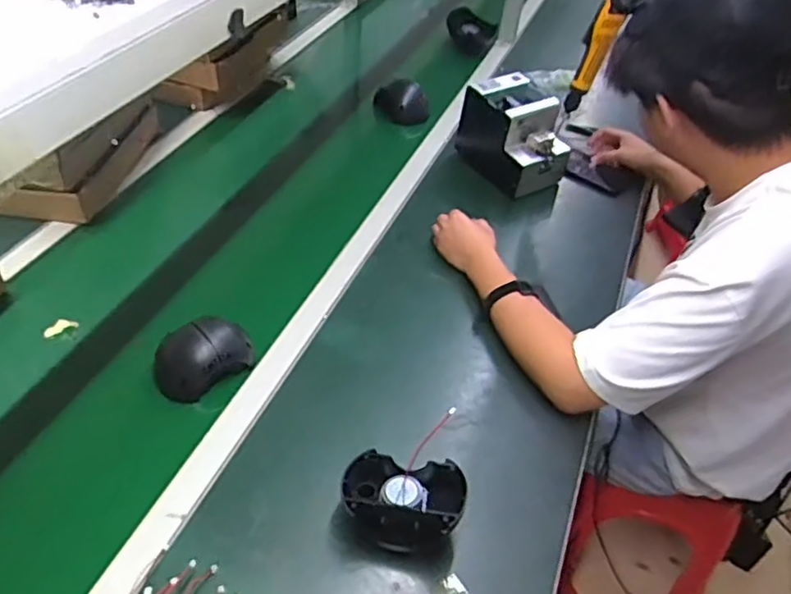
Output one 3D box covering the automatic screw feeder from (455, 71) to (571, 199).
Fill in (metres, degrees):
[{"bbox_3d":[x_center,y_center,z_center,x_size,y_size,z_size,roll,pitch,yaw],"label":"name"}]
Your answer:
[{"bbox_3d":[0.225,-0.301,1.213,0.134,0.137,0.205,-25,52,-29],"label":"automatic screw feeder"}]

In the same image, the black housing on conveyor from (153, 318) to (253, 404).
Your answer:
[{"bbox_3d":[-0.245,0.076,0.851,0.127,0.064,0.077,-26,53,-29],"label":"black housing on conveyor"}]

